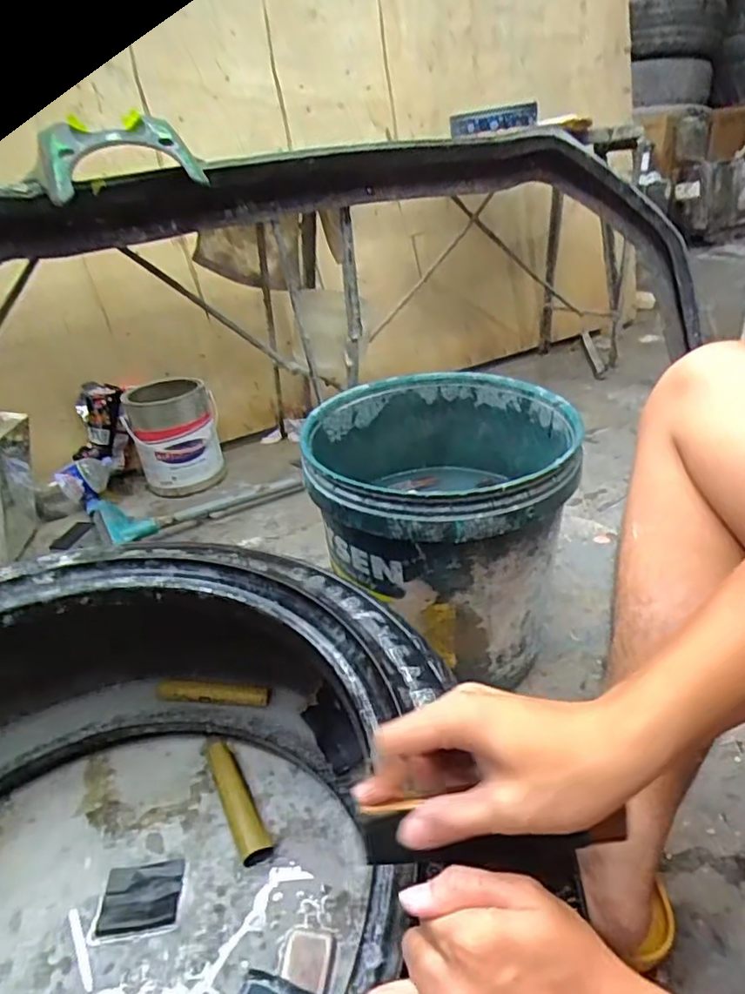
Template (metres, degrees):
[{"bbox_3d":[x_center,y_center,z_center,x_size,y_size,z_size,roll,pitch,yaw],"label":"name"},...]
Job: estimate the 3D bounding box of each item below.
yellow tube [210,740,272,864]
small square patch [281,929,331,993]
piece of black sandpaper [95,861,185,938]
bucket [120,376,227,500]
[{"bbox_3d":[-0.147,0.318,0.647,0.030,0.025,0.149,-20,33,-23],"label":"yellow tube"},{"bbox_3d":[-0.056,0.394,0.519,0.037,0.012,0.045,1,31,10],"label":"small square patch"},{"bbox_3d":[-0.219,0.379,0.577,0.073,0.005,0.059,-6,35,-2],"label":"piece of black sandpaper"},{"bbox_3d":[-0.414,-0.130,1.281,0.170,0.202,0.170,-4,30,2],"label":"bucket"}]

